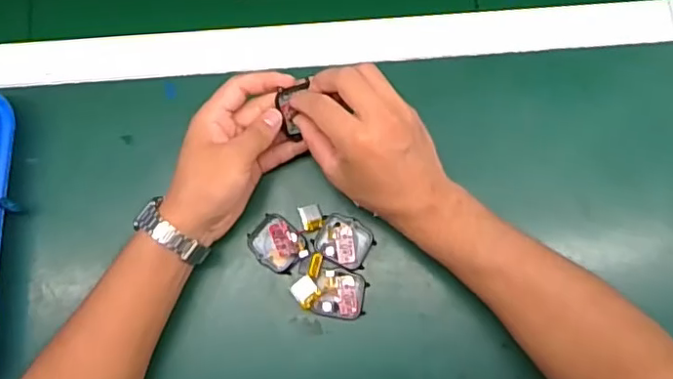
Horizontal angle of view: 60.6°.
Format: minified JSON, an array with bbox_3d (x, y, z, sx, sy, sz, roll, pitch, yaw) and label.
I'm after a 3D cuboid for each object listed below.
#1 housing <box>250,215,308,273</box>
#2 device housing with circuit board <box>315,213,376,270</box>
[{"bbox_3d":[-0.049,0.045,0.478,0.048,0.018,0.039,42,82,8],"label":"housing"},{"bbox_3d":[0.007,0.044,0.481,0.045,0.010,0.040,31,80,7],"label":"device housing with circuit board"}]

